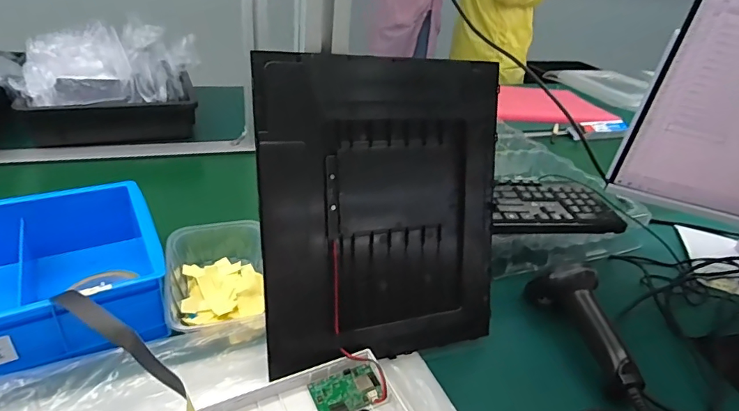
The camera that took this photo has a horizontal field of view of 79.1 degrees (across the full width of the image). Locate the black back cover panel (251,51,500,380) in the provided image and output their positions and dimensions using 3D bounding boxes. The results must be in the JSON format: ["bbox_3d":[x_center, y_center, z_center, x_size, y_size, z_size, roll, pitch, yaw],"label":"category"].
[{"bbox_3d":[0.022,0.009,0.433,0.244,0.289,0.010,-6,11,-23],"label":"black back cover panel"}]

